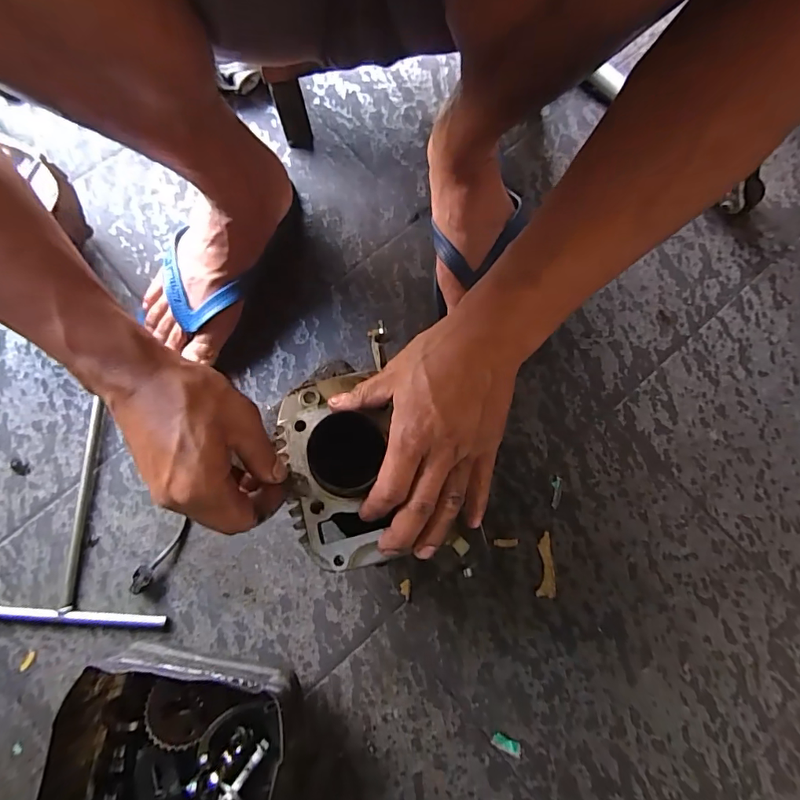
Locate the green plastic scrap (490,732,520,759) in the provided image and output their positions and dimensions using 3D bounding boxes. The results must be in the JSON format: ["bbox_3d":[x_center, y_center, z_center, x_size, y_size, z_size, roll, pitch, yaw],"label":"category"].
[{"bbox_3d":[0.096,0.308,0.403,0.027,0.004,0.012,23,79,5],"label":"green plastic scrap"}]

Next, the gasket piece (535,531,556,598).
[{"bbox_3d":[0.142,0.159,0.436,0.018,0.004,0.058,7,78,1],"label":"gasket piece"}]

